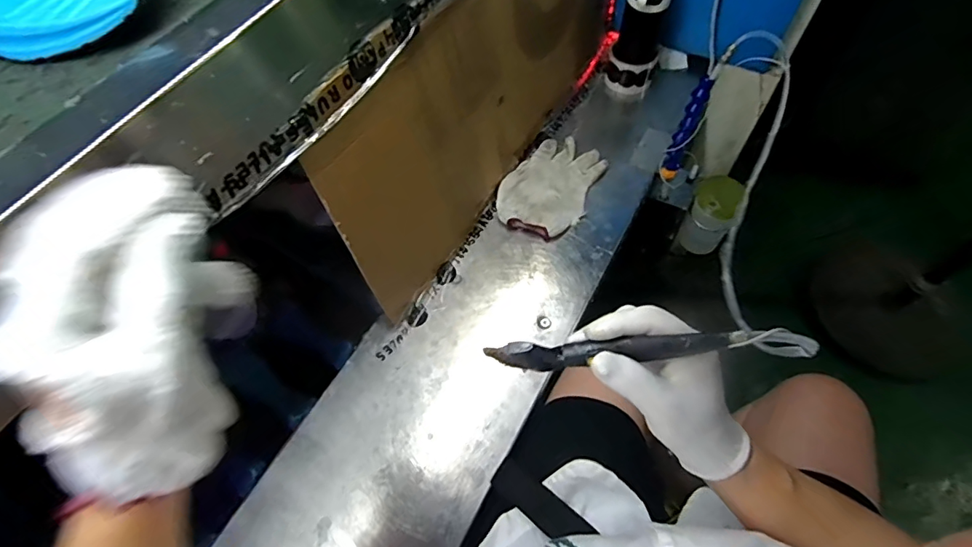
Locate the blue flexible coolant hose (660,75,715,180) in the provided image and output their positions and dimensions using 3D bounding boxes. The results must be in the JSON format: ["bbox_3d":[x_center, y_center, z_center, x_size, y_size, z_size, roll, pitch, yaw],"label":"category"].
[{"bbox_3d":[0.290,-0.206,0.713,0.027,0.153,0.019,28,41,19],"label":"blue flexible coolant hose"}]

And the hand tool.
[{"bbox_3d":[0.096,0.048,0.305,0.189,0.011,0.015,-6,59,15],"label":"hand tool"}]

